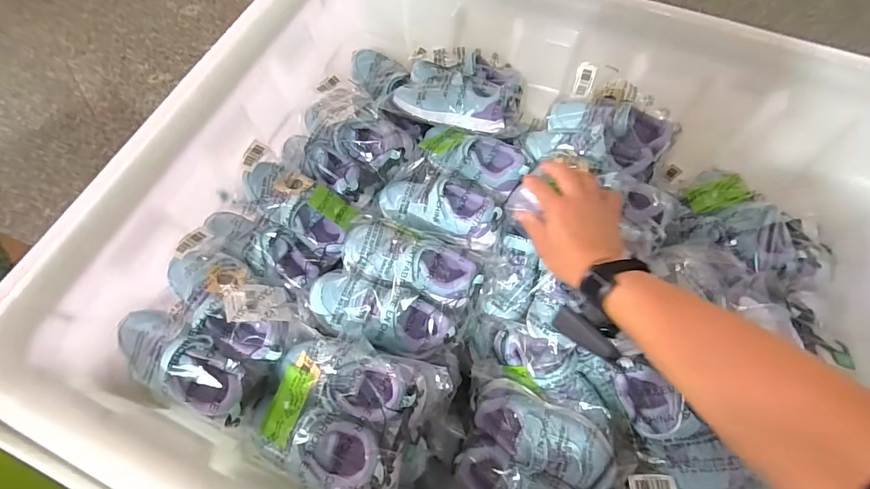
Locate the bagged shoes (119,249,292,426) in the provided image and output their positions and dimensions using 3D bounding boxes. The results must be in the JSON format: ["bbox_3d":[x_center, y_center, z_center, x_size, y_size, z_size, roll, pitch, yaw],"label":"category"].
[{"bbox_3d":[-0.264,0.097,0.507,0.171,0.063,0.161,25,67,13],"label":"bagged shoes"}]

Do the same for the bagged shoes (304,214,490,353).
[{"bbox_3d":[-0.046,0.052,0.544,0.185,0.070,0.148,16,65,9],"label":"bagged shoes"}]

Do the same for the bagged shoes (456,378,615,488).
[{"bbox_3d":[0.122,0.260,0.524,0.173,0.056,0.147,17,66,9],"label":"bagged shoes"}]

